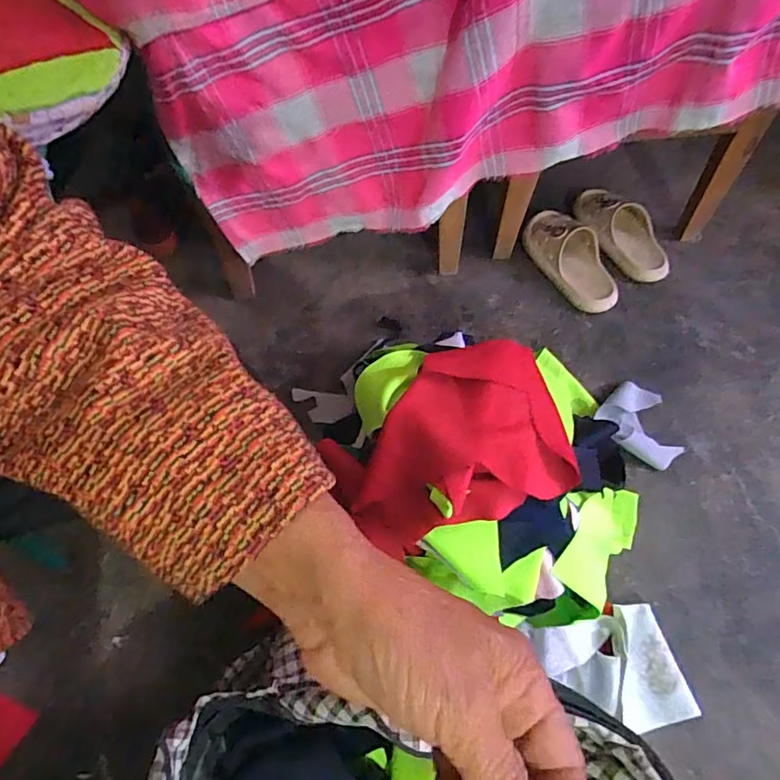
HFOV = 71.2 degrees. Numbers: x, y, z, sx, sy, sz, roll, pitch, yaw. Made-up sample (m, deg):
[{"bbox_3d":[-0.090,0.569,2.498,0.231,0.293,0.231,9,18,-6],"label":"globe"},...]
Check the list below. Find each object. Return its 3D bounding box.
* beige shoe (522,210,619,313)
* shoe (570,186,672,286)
[{"bbox_3d":[0.304,-0.224,0.940,0.085,0.070,0.214,-24,59,-14],"label":"beige shoe"},{"bbox_3d":[0.421,-0.290,0.982,0.107,0.068,0.219,-23,59,-13],"label":"shoe"}]

